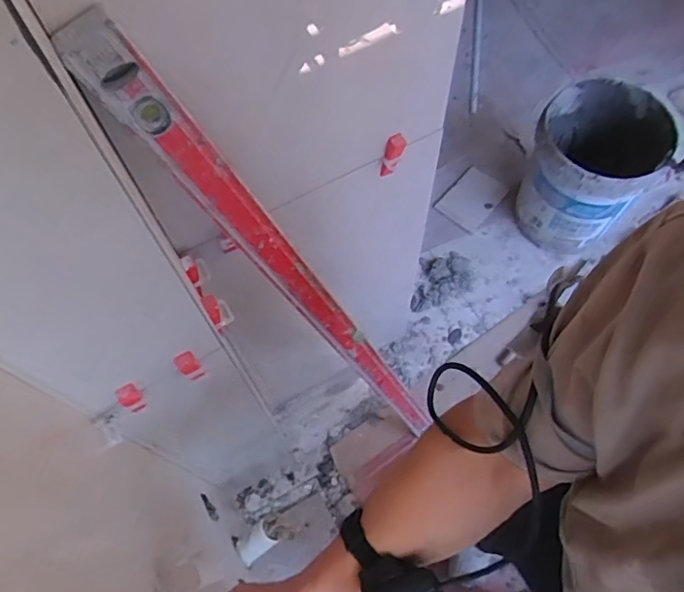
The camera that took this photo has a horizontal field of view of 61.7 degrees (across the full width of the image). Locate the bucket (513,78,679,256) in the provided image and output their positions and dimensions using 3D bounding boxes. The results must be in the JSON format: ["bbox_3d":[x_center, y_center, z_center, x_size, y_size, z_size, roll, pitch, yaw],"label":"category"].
[{"bbox_3d":[0.633,-0.333,1.499,0.290,0.331,0.316,-1,65,1],"label":"bucket"}]

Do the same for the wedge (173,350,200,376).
[{"bbox_3d":[-0.176,0.077,0.649,0.023,0.035,0.013,-28,67,-11],"label":"wedge"}]

